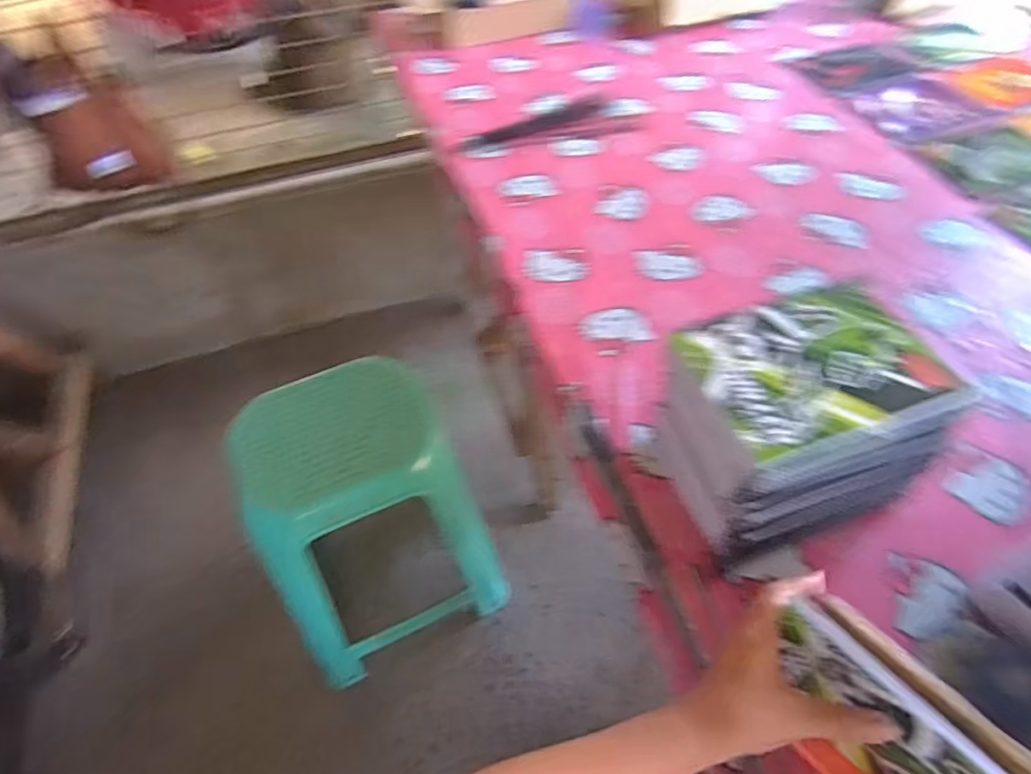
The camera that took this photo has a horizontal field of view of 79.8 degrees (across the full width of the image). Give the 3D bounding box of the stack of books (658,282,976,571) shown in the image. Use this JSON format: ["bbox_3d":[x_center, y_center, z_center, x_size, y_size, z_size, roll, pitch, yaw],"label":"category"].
[{"bbox_3d":[0.253,0.035,0.577,0.203,0.154,0.168,-17,53,-11],"label":"stack of books"}]

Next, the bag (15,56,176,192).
[{"bbox_3d":[-0.913,-0.558,1.354,0.229,0.251,0.100,-22,55,-15],"label":"bag"}]

